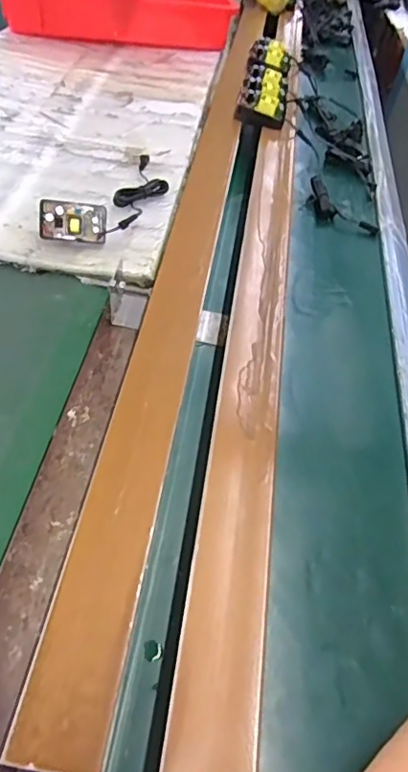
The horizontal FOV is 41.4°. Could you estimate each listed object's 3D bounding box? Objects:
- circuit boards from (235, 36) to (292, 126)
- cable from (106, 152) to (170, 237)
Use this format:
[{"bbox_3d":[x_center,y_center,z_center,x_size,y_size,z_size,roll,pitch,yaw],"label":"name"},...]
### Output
[{"bbox_3d":[0.101,-0.491,0.858,0.067,0.031,0.299,10,48,1],"label":"circuit boards"},{"bbox_3d":[-0.077,-0.243,0.668,0.052,0.022,0.193,12,48,4],"label":"cable"}]

